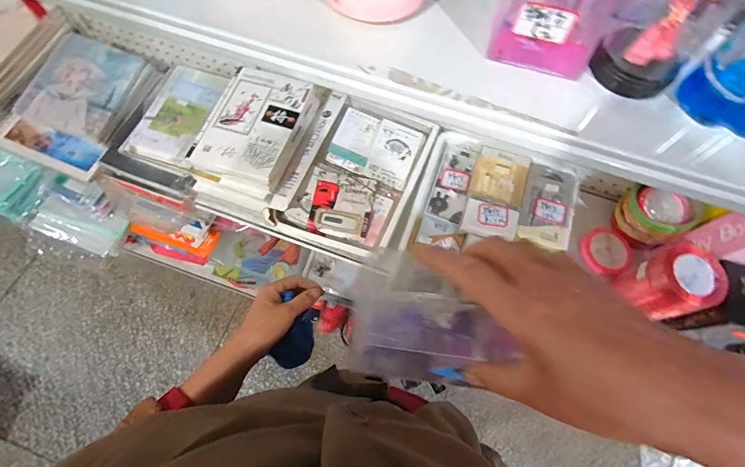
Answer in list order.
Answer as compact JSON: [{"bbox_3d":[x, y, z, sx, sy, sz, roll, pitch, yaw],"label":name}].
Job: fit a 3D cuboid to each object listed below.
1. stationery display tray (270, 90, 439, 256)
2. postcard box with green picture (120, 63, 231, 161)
[{"bbox_3d":[-0.029,-0.108,0.642,0.207,0.043,0.286,22,68,7],"label":"stationery display tray"},{"bbox_3d":[-0.377,-0.233,0.734,0.120,0.044,0.219,19,67,6],"label":"postcard box with green picture"}]

